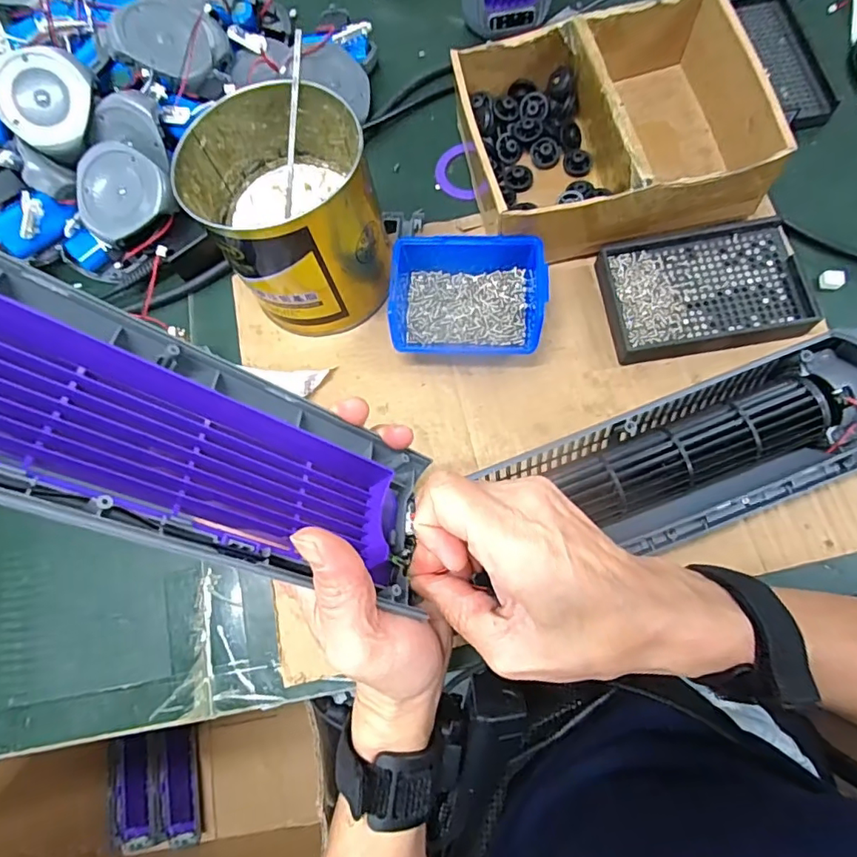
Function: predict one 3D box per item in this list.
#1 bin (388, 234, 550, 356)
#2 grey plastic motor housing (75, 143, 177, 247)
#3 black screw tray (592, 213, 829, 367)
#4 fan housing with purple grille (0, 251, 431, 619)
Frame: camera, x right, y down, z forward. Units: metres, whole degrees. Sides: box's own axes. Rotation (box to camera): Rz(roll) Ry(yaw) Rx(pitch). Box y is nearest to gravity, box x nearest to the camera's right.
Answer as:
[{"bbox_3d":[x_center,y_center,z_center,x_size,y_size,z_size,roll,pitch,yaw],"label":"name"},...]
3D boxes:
[{"bbox_3d":[0.029,-0.097,0.394,0.112,0.040,0.082,2,73,6],"label":"bin"},{"bbox_3d":[-0.248,-0.194,0.432,0.073,0.033,0.073,-1,105,-4],"label":"grey plastic motor housing"},{"bbox_3d":[0.204,-0.105,0.393,0.136,0.027,0.094,-9,72,2],"label":"black screw tray"},{"bbox_3d":[-0.115,-0.007,0.193,0.275,0.046,0.073,27,73,-30],"label":"fan housing with purple grille"}]

